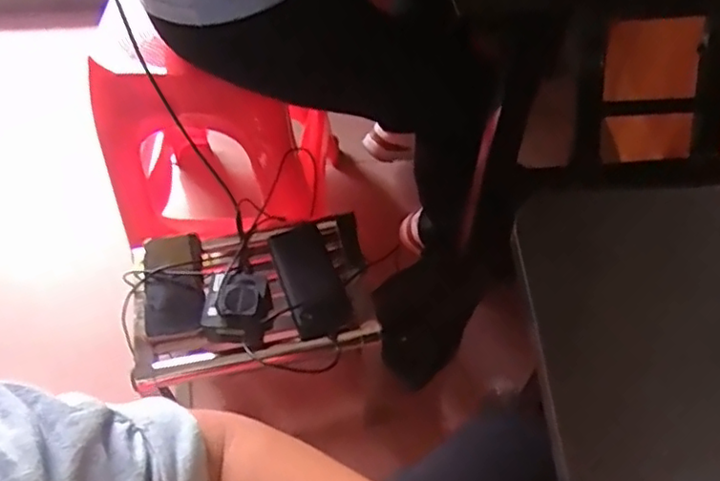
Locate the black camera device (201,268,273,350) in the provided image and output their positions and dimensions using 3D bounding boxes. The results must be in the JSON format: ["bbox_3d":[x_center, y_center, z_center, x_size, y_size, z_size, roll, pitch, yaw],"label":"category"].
[{"bbox_3d":[-0.151,0.080,0.809,0.083,0.044,0.092,3,55,5],"label":"black camera device"}]

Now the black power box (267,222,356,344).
[{"bbox_3d":[-0.065,0.053,0.848,0.074,0.043,0.144,-19,56,-11],"label":"black power box"}]

